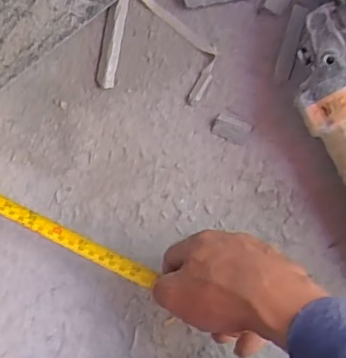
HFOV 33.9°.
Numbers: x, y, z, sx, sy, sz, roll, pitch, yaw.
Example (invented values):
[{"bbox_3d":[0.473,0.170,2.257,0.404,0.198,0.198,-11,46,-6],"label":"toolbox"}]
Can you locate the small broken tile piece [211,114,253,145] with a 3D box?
[{"bbox_3d":[0.054,-0.045,0.521,0.034,0.007,0.021,24,92,9],"label":"small broken tile piece"}]

